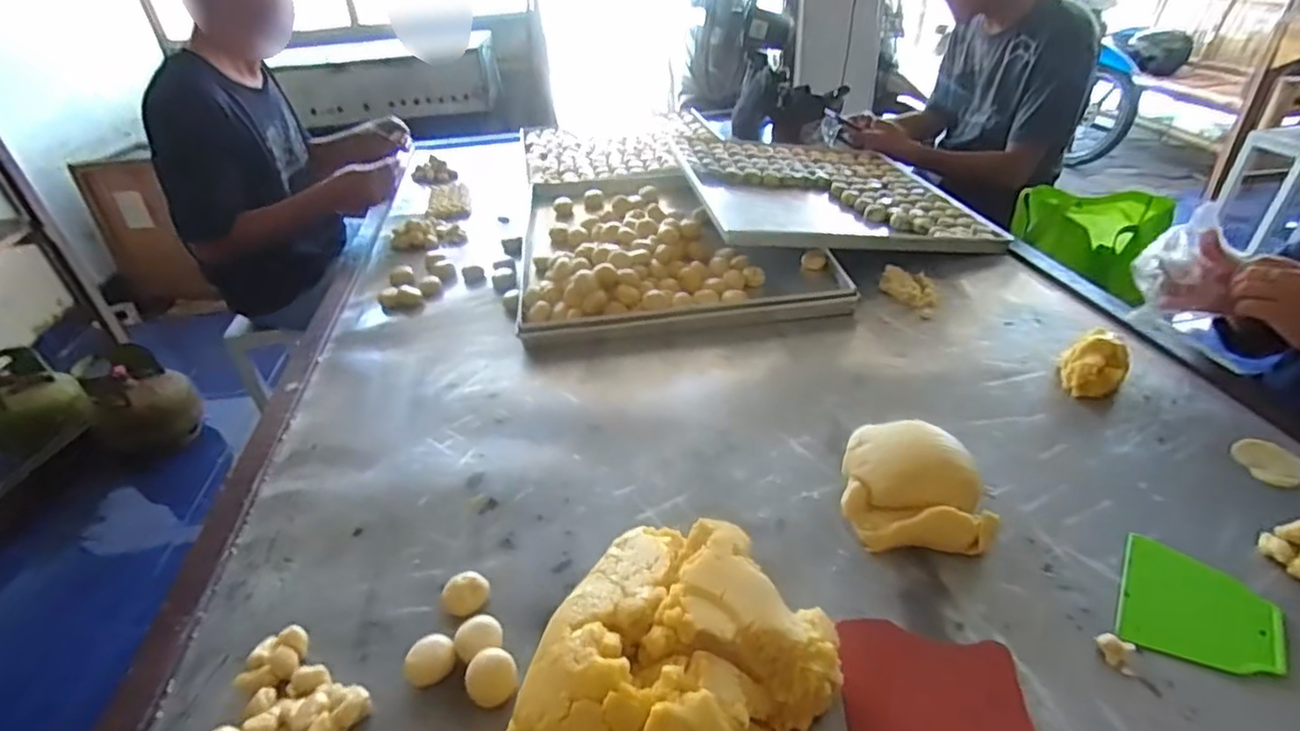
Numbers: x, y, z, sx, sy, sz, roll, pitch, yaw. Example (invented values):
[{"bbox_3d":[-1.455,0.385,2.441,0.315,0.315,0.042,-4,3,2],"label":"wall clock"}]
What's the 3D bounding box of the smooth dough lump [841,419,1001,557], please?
[{"bbox_3d":[0.256,0.115,0.628,0.129,0.057,0.148,-1,35,5],"label":"smooth dough lump"}]

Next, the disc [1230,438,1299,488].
[{"bbox_3d":[0.636,0.098,0.649,0.072,0.008,0.060,-26,40,-27],"label":"disc"}]

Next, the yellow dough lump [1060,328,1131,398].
[{"bbox_3d":[0.537,-0.003,0.763,0.063,0.062,0.079,18,41,29],"label":"yellow dough lump"}]

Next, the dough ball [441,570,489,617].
[{"bbox_3d":[-0.166,0.208,0.572,0.040,0.024,0.038,-3,35,2],"label":"dough ball"}]

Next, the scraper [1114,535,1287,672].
[{"bbox_3d":[0.455,0.199,0.524,0.102,0.008,0.111,19,41,30],"label":"scraper"}]

